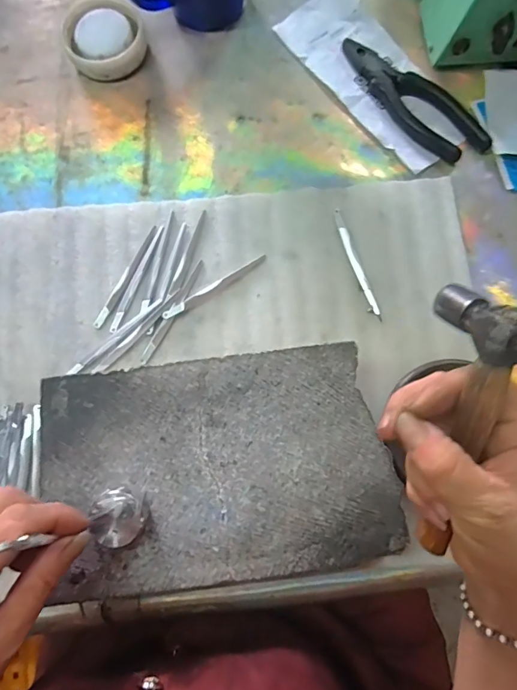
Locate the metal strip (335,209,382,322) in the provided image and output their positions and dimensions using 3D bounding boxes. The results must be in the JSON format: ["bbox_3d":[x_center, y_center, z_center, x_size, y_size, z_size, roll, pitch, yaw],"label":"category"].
[{"bbox_3d":[0.085,-0.070,0.393,0.009,0.004,0.104,-18,79,-3],"label":"metal strip"}]

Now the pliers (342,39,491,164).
[{"bbox_3d":[0.143,-0.231,0.420,0.050,0.011,0.160,-39,81,-7],"label":"pliers"}]

